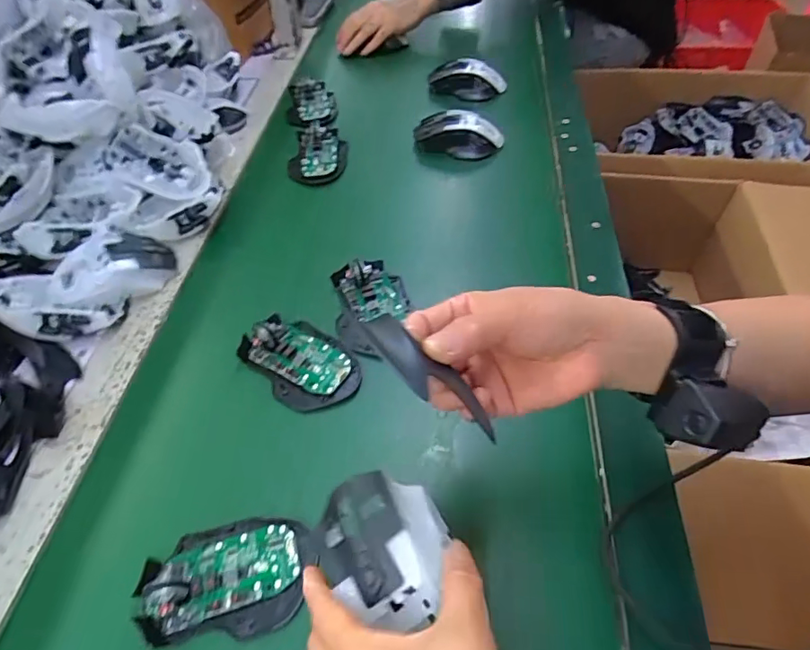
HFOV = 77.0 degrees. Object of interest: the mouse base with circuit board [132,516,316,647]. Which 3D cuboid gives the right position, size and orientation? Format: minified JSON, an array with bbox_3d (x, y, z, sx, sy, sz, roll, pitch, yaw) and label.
[{"bbox_3d":[-0.120,0.164,0.339,0.111,0.032,0.072,-5,51,-1],"label":"mouse base with circuit board"}]

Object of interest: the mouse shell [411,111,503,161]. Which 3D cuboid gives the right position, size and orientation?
[{"bbox_3d":[0.071,-0.247,0.656,0.117,0.034,0.061,2,51,4],"label":"mouse shell"}]

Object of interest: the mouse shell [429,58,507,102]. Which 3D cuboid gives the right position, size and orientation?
[{"bbox_3d":[0.089,-0.361,0.752,0.117,0.042,0.043,6,52,8],"label":"mouse shell"}]

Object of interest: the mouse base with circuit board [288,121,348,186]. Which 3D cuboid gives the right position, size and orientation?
[{"bbox_3d":[-0.114,-0.226,0.667,0.073,0.019,0.106,2,51,5],"label":"mouse base with circuit board"}]

